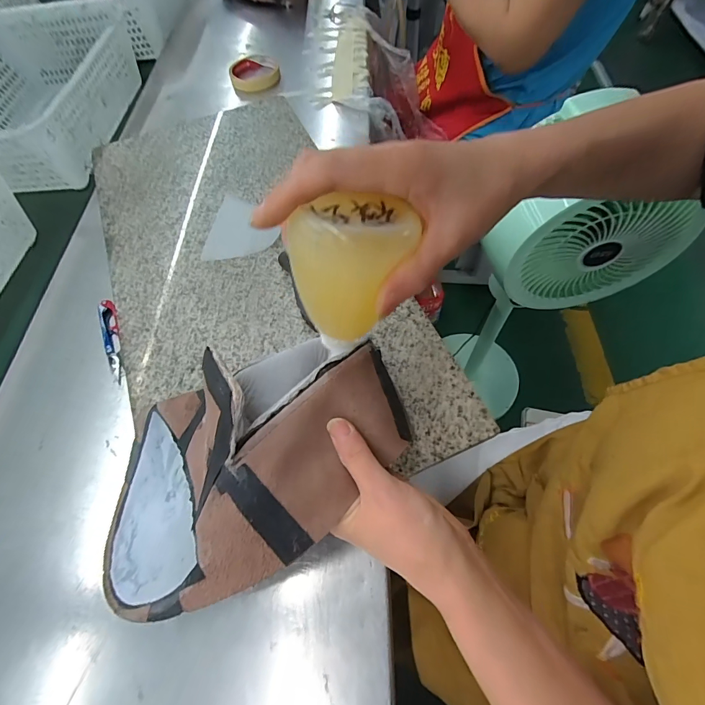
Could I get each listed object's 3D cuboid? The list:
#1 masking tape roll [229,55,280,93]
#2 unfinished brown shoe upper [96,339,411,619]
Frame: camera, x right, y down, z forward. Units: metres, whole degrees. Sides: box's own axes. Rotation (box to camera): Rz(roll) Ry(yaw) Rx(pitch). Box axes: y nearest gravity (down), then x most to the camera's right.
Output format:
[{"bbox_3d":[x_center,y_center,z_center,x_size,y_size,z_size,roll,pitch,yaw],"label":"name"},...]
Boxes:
[{"bbox_3d":[-0.172,-0.494,0.666,0.082,0.030,0.092,-12,62,-1],"label":"masking tape roll"},{"bbox_3d":[-0.077,0.072,0.260,0.232,0.102,0.148,-22,65,-8],"label":"unfinished brown shoe upper"}]

